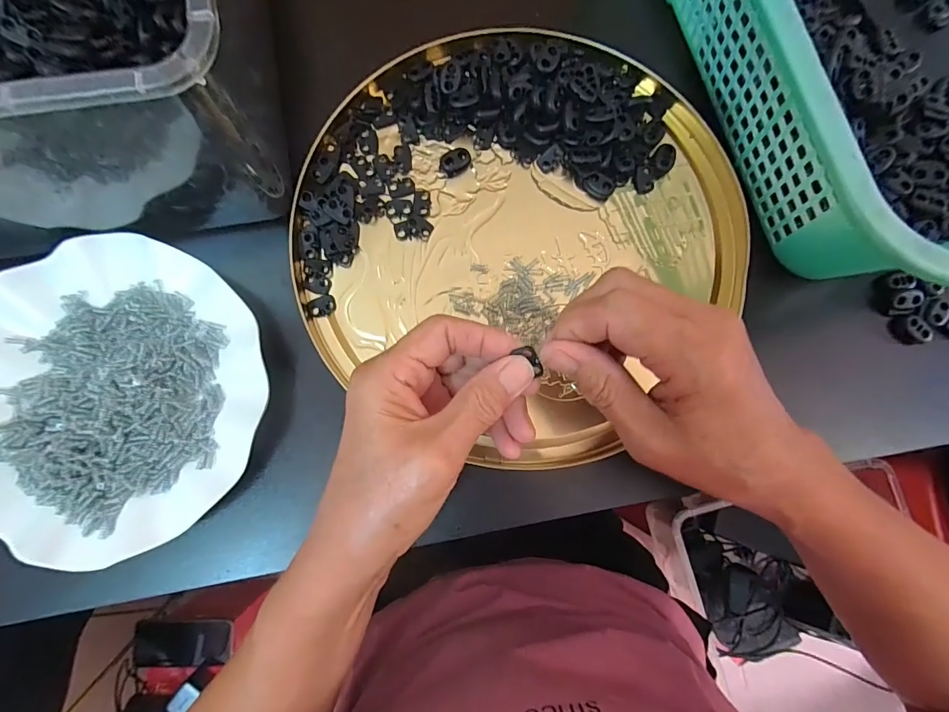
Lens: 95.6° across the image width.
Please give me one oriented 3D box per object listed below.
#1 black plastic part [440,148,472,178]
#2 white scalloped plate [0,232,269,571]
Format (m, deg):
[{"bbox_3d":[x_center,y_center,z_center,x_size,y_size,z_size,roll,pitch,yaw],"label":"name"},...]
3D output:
[{"bbox_3d":[-0.013,-0.134,0.297,0.022,0.008,0.014,-21,84,-5],"label":"black plastic part"},{"bbox_3d":[-0.218,0.024,0.260,0.179,0.022,0.177,0,83,-2],"label":"white scalloped plate"}]

